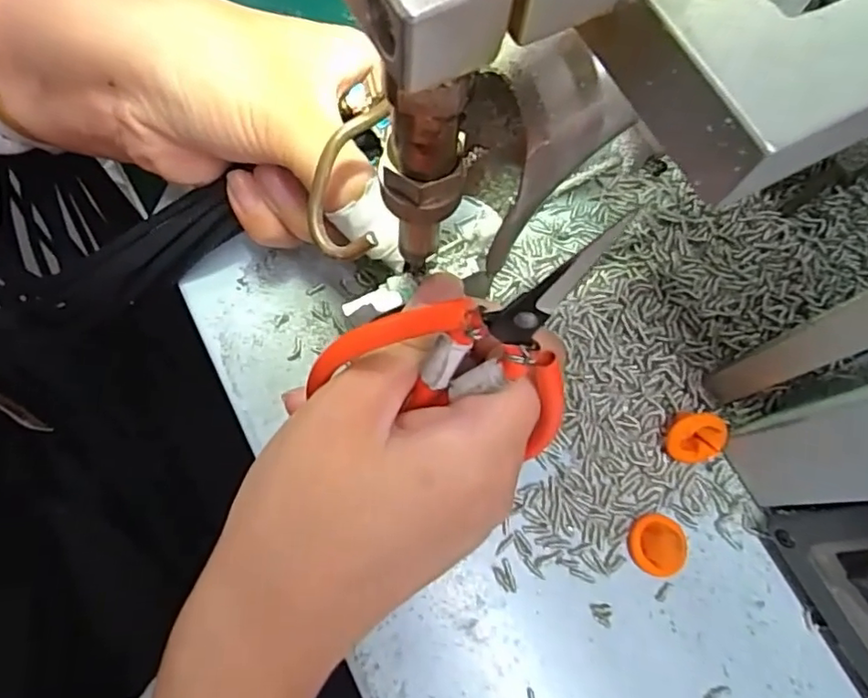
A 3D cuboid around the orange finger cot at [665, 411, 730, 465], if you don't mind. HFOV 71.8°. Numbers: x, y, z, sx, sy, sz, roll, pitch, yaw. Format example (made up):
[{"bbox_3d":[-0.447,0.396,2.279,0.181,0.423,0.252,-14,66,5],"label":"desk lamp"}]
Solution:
[{"bbox_3d":[0.093,0.032,0.211,0.019,0.013,0.015,3,74,1],"label":"orange finger cot"}]

